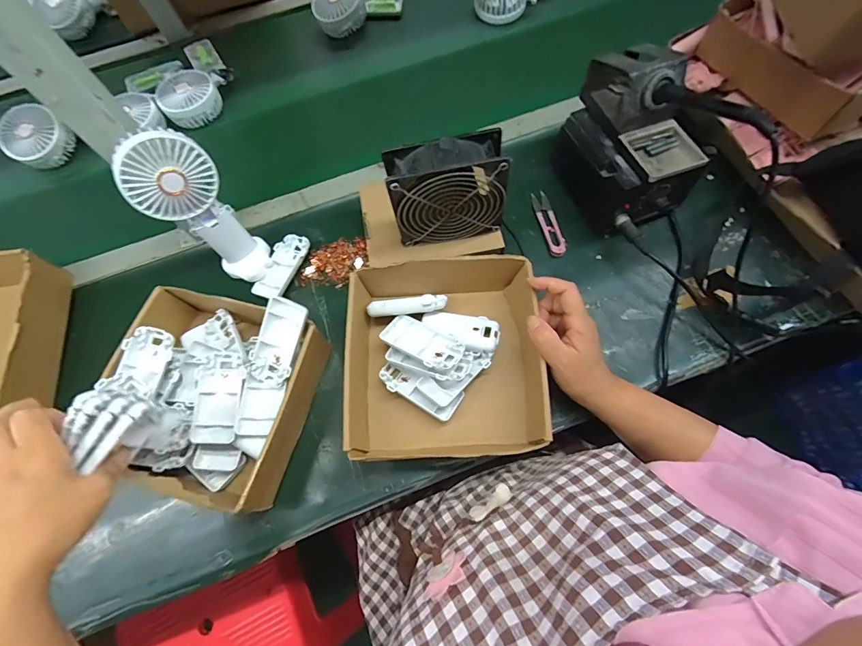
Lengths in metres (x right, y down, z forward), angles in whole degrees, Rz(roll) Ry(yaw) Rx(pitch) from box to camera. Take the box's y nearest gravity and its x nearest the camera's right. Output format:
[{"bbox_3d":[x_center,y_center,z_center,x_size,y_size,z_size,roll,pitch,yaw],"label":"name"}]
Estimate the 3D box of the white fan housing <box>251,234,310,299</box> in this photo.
[{"bbox_3d":[-0.198,-0.076,0.525,0.048,0.016,0.095,17,72,8],"label":"white fan housing"}]

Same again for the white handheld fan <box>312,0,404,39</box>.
[{"bbox_3d":[-0.130,-0.566,0.695,0.155,0.072,0.072,-29,72,-8],"label":"white handheld fan"}]

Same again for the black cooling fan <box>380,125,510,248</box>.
[{"bbox_3d":[0.018,-0.141,0.426,0.118,0.117,0.049,-6,70,0],"label":"black cooling fan"}]

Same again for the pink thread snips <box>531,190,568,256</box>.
[{"bbox_3d":[0.160,-0.137,0.530,0.023,0.009,0.105,-12,70,-2],"label":"pink thread snips"}]

